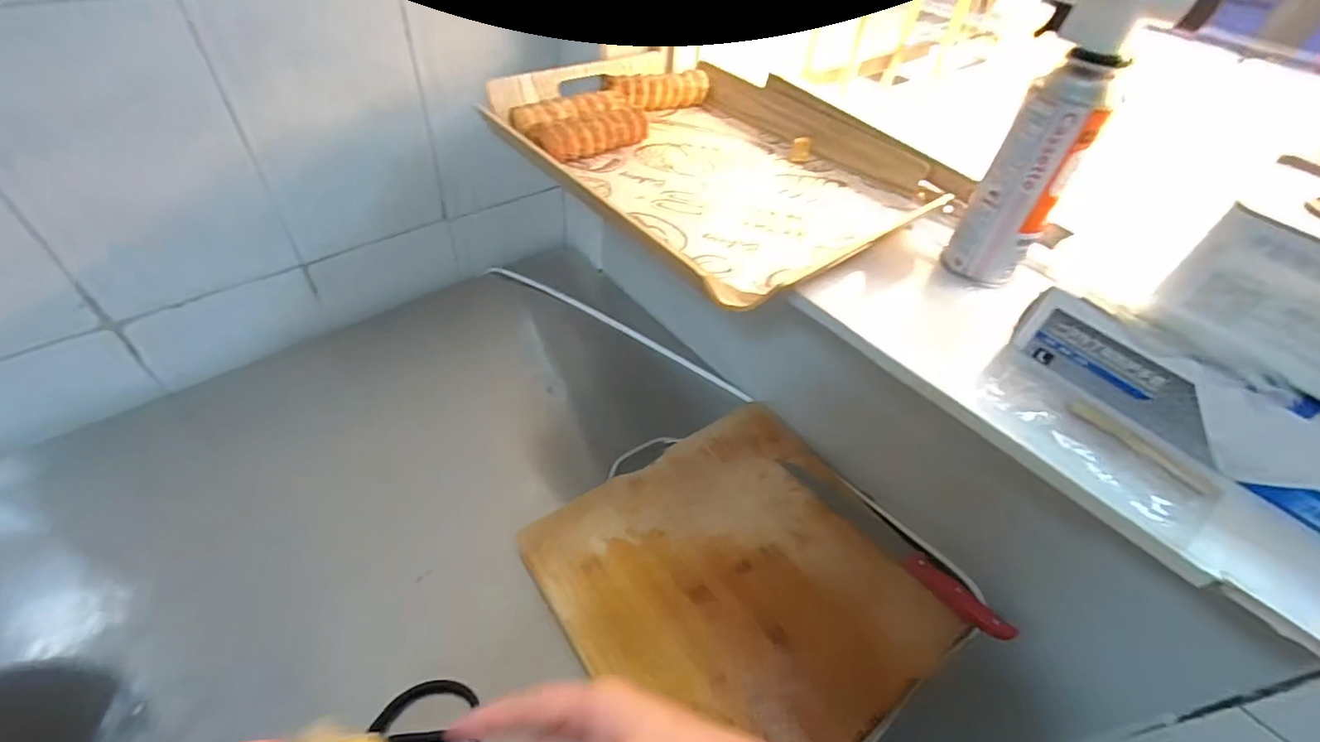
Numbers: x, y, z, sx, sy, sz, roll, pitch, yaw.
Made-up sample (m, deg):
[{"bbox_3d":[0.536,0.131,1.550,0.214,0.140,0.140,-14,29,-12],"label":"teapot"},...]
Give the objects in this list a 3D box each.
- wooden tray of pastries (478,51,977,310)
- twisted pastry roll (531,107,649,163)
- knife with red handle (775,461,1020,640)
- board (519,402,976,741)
[{"bbox_3d":[0.054,-0.237,0.595,0.354,0.045,0.432,-25,53,-25],"label":"wooden tray of pastries"},{"bbox_3d":[-0.069,-0.250,0.590,0.132,0.036,0.041,-23,54,-26],"label":"twisted pastry roll"},{"bbox_3d":[0.252,0.185,0.614,0.036,0.015,0.275,-31,58,-31],"label":"knife with red handle"},{"bbox_3d":[0.089,0.211,0.580,0.356,0.019,0.336,-27,54,-26],"label":"board"}]

